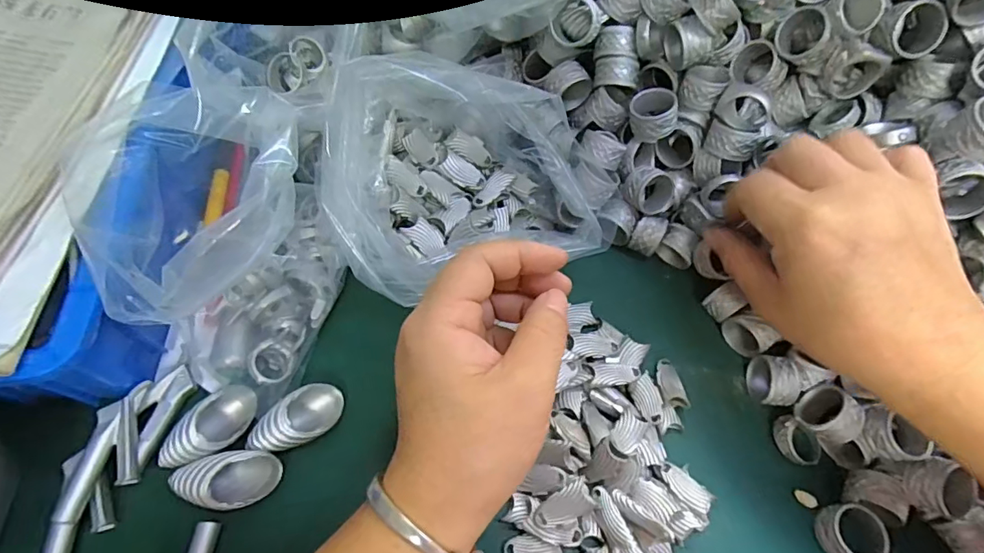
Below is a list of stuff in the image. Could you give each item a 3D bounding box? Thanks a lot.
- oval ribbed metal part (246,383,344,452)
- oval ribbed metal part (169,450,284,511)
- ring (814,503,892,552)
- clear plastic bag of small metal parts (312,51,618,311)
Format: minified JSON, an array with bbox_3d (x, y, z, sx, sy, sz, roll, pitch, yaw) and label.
[{"bbox_3d":[-0.098,0.072,0.259,0.047,0.018,0.023,-34,71,-20],"label":"oval ribbed metal part"},{"bbox_3d":[-0.126,0.097,0.244,0.045,0.015,0.025,-5,64,-7],"label":"oval ribbed metal part"},{"bbox_3d":[0.184,0.132,0.264,0.027,0.017,0.027,2,63,-4],"label":"ring"},{"bbox_3d":[-0.014,-0.061,0.292,0.151,0.077,0.128,-11,65,-11],"label":"clear plastic bag of small metal parts"}]

